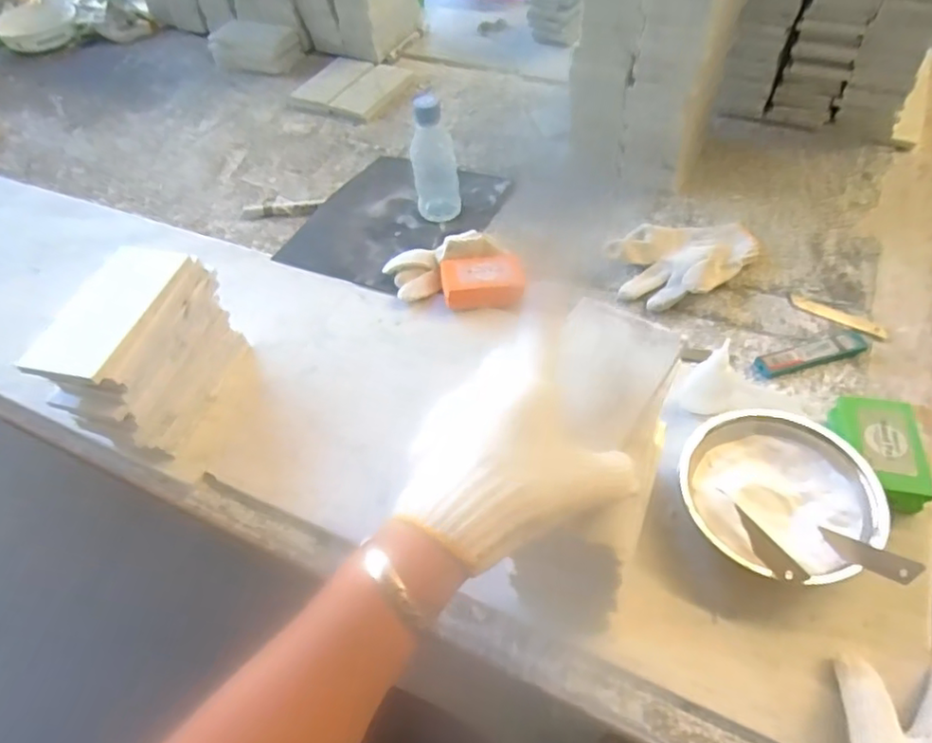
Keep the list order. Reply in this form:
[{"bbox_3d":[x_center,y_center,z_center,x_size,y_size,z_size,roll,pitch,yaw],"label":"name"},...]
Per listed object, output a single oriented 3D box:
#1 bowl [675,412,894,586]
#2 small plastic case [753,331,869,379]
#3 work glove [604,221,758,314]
[{"bbox_3d":[0.253,0.096,0.495,0.145,0.044,0.156,32,60,25],"label":"bowl"},{"bbox_3d":[0.346,-0.018,0.611,0.115,0.010,0.027,-12,52,-6],"label":"small plastic case"},{"bbox_3d":[0.248,-0.136,0.696,0.177,0.040,0.121,-35,58,-22],"label":"work glove"}]

